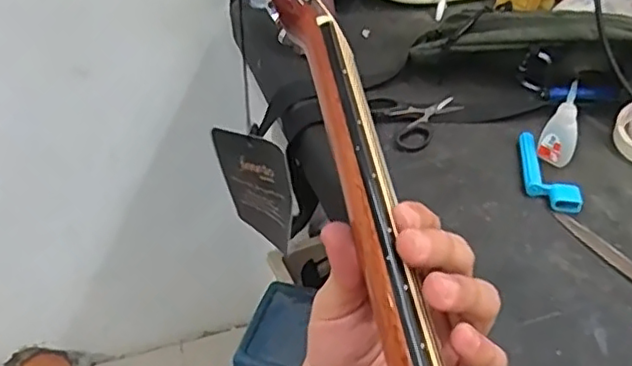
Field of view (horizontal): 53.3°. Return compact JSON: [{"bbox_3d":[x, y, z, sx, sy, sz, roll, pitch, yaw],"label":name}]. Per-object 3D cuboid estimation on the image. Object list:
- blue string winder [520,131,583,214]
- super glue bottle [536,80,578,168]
[{"bbox_3d":[0.224,-0.011,0.606,0.048,0.016,0.101,4,40,6],"label":"blue string winder"},{"bbox_3d":[0.238,-0.055,0.608,0.033,0.079,0.021,18,43,21],"label":"super glue bottle"}]

